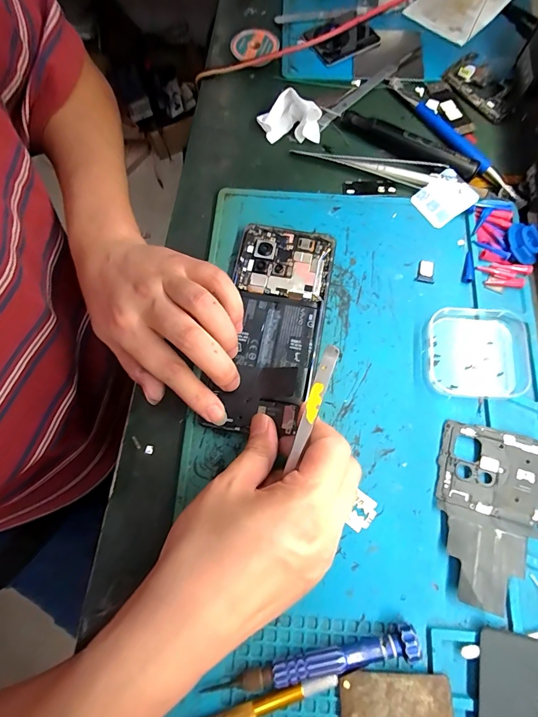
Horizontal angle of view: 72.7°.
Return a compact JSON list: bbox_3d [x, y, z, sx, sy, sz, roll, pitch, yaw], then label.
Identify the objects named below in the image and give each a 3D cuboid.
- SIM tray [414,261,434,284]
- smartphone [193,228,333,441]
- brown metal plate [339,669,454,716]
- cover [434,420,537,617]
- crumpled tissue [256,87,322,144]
[{"bbox_3d":[0.123,-0.068,0.286,0.013,0.004,0.019,15,73,6],"label":"SIM tray"},{"bbox_3d":[0.004,-0.026,0.269,0.070,0.015,0.160,7,70,4],"label":"smartphone"},{"bbox_3d":[0.070,0.198,0.202,0.060,0.005,0.038,3,72,2],"label":"brown metal plate"},{"bbox_3d":[0.138,0.097,0.230,0.064,0.005,0.104,14,70,13],"label":"cover"},{"bbox_3d":[0.018,-0.212,0.324,0.039,0.024,0.050,-42,76,-11],"label":"crumpled tissue"}]

